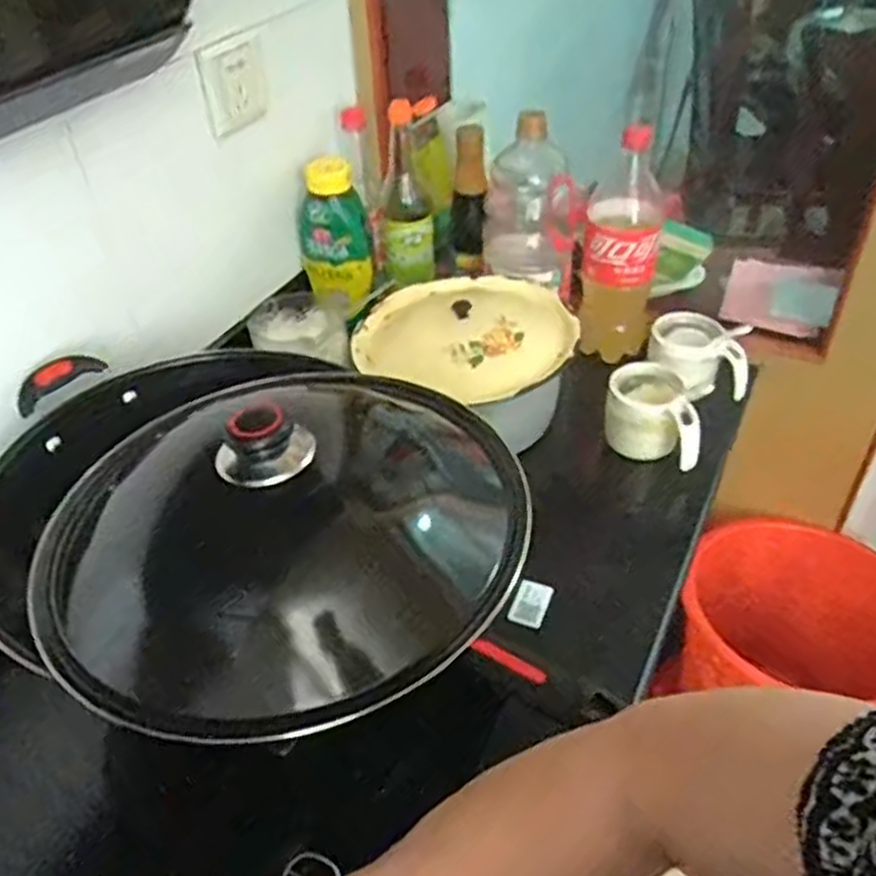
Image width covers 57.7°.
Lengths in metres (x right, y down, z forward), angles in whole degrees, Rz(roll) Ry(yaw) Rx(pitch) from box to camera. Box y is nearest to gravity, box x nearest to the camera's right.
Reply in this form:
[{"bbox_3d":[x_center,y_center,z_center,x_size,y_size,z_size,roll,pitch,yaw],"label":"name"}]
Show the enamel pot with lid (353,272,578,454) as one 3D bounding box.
[{"bbox_3d":[0.031,-0.074,0.913,0.234,0.154,0.209,-3,43,0],"label":"enamel pot with lid"}]

